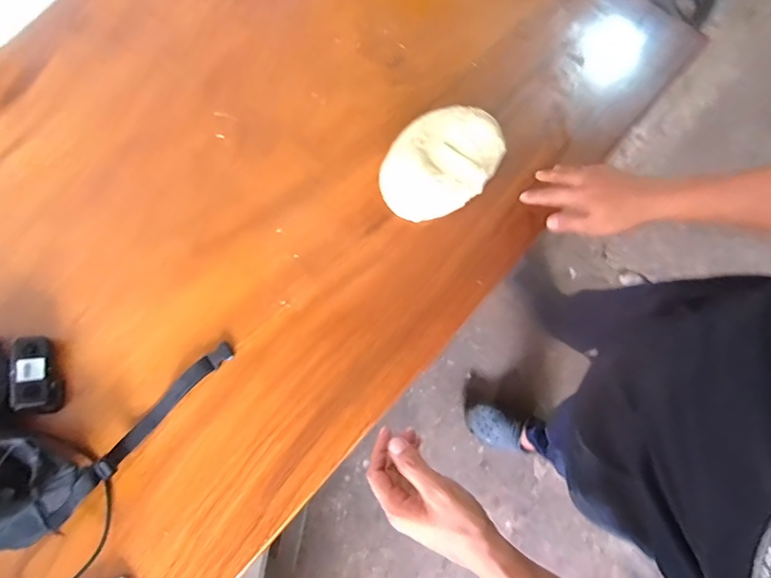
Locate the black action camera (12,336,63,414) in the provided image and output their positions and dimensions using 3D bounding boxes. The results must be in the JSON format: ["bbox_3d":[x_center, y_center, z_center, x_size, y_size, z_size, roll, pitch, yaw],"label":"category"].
[{"bbox_3d":[-0.503,0.121,0.677,0.061,0.019,0.108,1,72,-44],"label":"black action camera"}]

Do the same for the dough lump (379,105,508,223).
[{"bbox_3d":[0.084,-0.191,0.710,0.194,0.077,0.138,-36,77,-4],"label":"dough lump"}]

